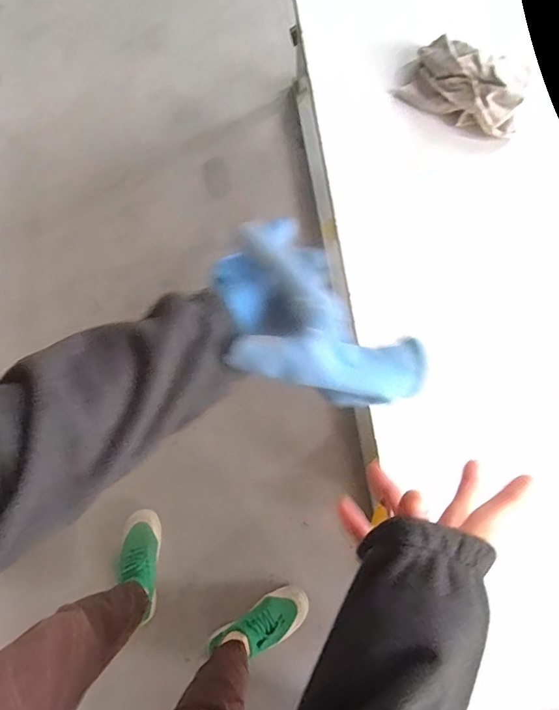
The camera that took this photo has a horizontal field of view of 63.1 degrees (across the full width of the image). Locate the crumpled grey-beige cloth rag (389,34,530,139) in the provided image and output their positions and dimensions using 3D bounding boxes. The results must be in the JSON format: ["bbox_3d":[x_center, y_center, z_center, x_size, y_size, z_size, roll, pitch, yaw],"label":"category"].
[{"bbox_3d":[0.226,-0.332,0.550,0.160,0.051,0.090,32,79,9],"label":"crumpled grey-beige cloth rag"}]

